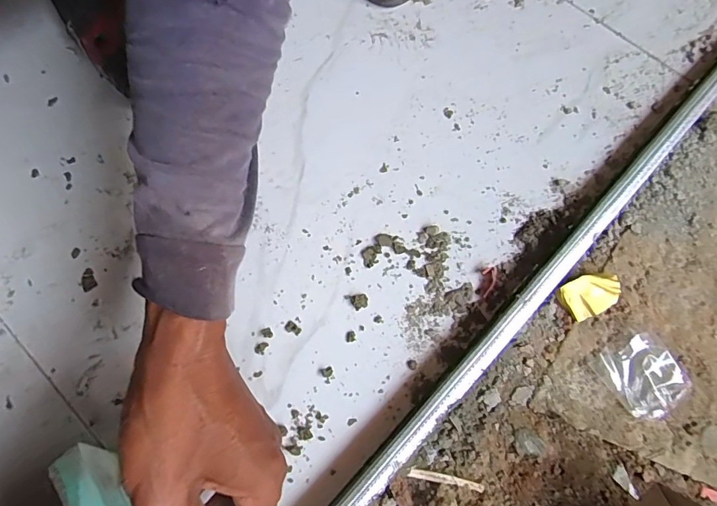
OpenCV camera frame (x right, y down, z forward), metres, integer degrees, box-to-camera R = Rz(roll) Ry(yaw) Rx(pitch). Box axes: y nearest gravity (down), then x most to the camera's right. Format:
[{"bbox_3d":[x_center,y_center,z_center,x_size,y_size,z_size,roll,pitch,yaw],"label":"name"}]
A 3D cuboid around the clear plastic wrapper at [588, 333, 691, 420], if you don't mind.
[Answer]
[{"bbox_3d":[0.259,0.109,0.378,0.063,0.028,0.069,0,75,1],"label":"clear plastic wrapper"}]

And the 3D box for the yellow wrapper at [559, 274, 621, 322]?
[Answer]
[{"bbox_3d":[0.221,0.039,0.402,0.052,0.014,0.037,-26,76,-6],"label":"yellow wrapper"}]

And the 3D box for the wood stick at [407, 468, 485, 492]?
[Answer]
[{"bbox_3d":[0.075,0.193,0.362,0.065,0.005,0.007,11,75,4],"label":"wood stick"}]

